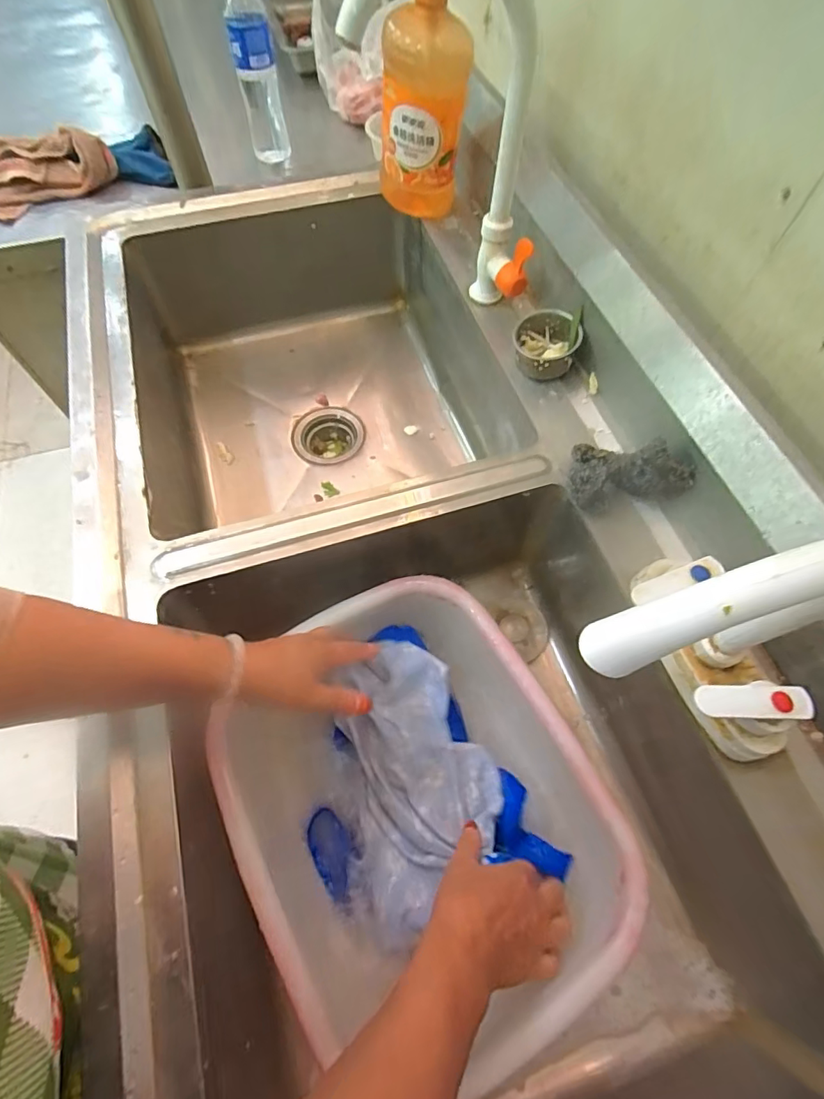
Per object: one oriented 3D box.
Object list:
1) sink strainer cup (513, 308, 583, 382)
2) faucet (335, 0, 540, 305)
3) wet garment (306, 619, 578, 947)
[{"bbox_3d":[0.150,-0.231,0.565,0.069,0.041,0.070,0,63,0],"label":"sink strainer cup"},{"bbox_3d":[0.037,-0.376,0.490,0.178,0.306,0.058,-3,63,-2],"label":"faucet"},{"bbox_3d":[-0.013,0.243,0.511,0.205,0.063,0.270,-32,68,-15],"label":"wet garment"}]

